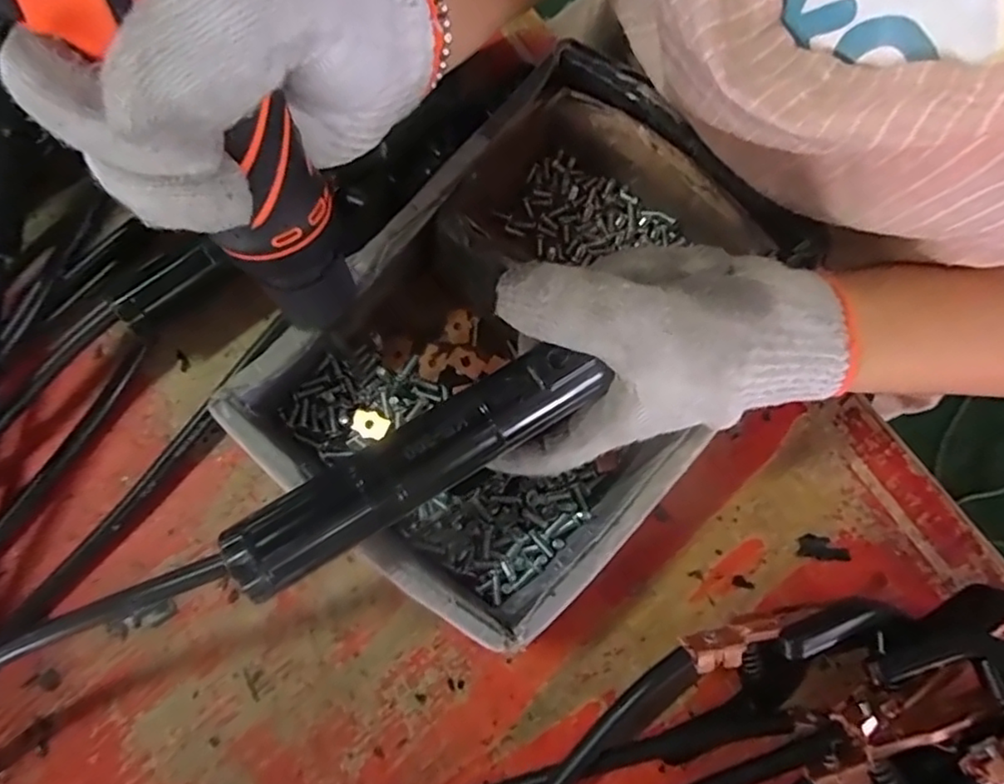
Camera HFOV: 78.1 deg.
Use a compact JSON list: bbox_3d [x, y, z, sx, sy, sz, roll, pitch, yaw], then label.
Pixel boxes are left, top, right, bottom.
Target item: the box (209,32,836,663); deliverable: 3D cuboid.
[{"bbox_3d":[0.018,-0.027,0.303,0.183,0.065,0.256,43,80,9],"label":"box"}]

